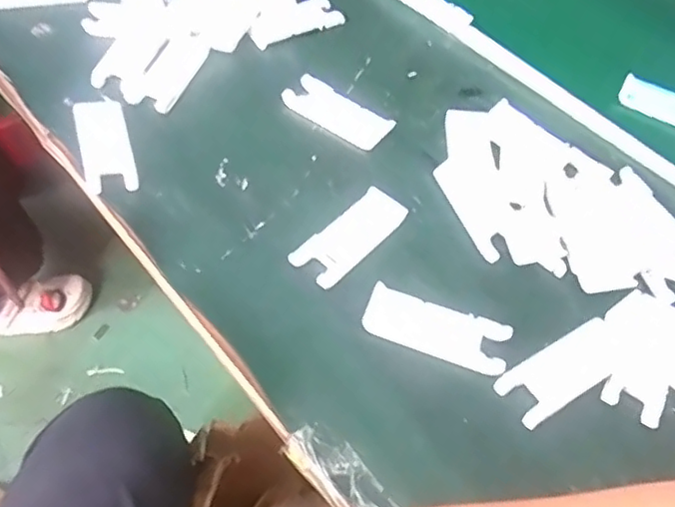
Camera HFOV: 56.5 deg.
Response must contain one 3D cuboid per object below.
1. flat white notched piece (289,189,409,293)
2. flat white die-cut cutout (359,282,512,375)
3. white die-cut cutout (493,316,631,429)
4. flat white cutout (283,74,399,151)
[{"bbox_3d":[0.011,-0.014,0.509,0.041,0.008,0.105,37,61,19],"label":"flat white notched piece"},{"bbox_3d":[0.073,0.056,0.468,0.105,0.008,0.042,19,57,8],"label":"flat white die-cut cutout"},{"bbox_3d":[0.165,0.083,0.453,0.102,0.005,0.039,-26,62,-20],"label":"white die-cut cutout"},{"bbox_3d":[-0.001,-0.135,0.601,0.104,0.011,0.041,32,59,16],"label":"flat white cutout"}]

